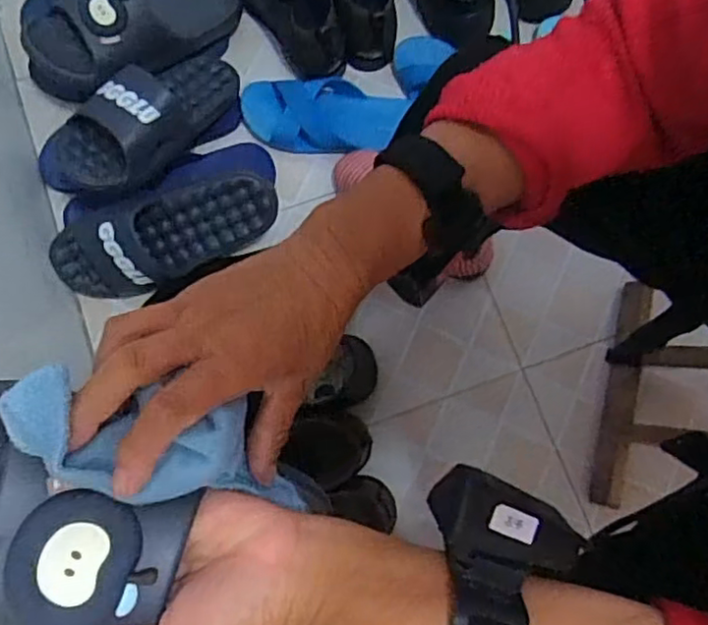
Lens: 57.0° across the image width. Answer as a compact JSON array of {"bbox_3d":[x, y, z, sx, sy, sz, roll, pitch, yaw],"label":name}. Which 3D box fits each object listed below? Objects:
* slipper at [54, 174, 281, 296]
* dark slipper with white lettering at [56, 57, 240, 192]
[{"bbox_3d":[-0.225,-0.095,0.770,0.276,0.078,0.116,-19,111,-6],"label":"slipper"},{"bbox_3d":[-0.243,-0.239,0.774,0.100,0.084,0.250,31,45,7],"label":"dark slipper with white lettering"}]

